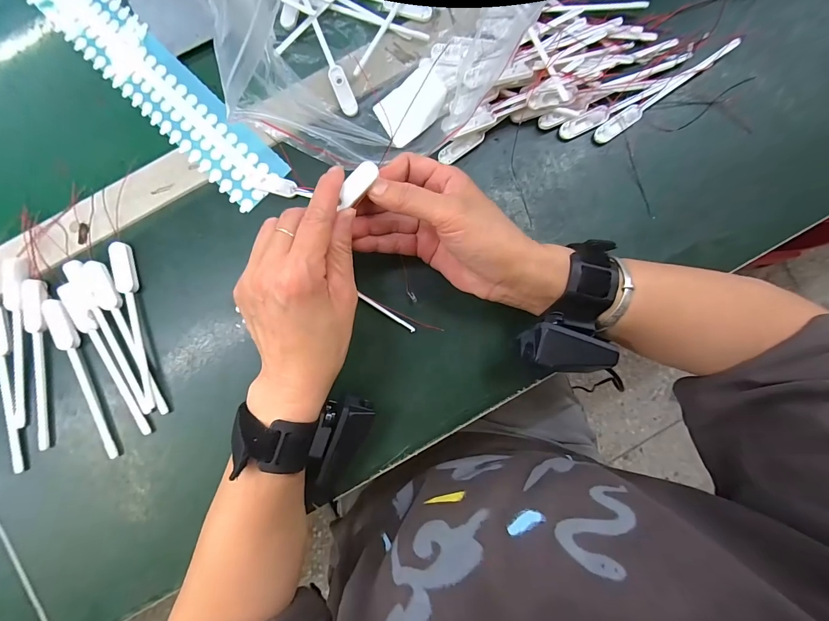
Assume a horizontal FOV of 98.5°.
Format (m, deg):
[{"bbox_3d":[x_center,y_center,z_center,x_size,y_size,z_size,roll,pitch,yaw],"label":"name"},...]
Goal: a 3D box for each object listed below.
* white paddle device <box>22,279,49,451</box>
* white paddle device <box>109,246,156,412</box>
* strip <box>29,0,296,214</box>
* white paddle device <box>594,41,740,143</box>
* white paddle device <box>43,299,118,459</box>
[{"bbox_3d":[-0.326,0.047,0.309,0.017,0.010,0.145,-2,88,0],"label":"white paddle device"},{"bbox_3d":[-0.241,0.012,0.308,0.015,0.007,0.144,-13,88,-1],"label":"white paddle device"},{"bbox_3d":[-0.263,-0.236,0.330,0.390,0.005,0.060,44,89,3],"label":"strip"},{"bbox_3d":[0.223,-0.194,0.315,0.144,0.009,0.015,-34,88,-1],"label":"white paddle device"},{"bbox_3d":[-0.284,0.058,0.308,0.021,0.009,0.145,-24,88,-1],"label":"white paddle device"}]

